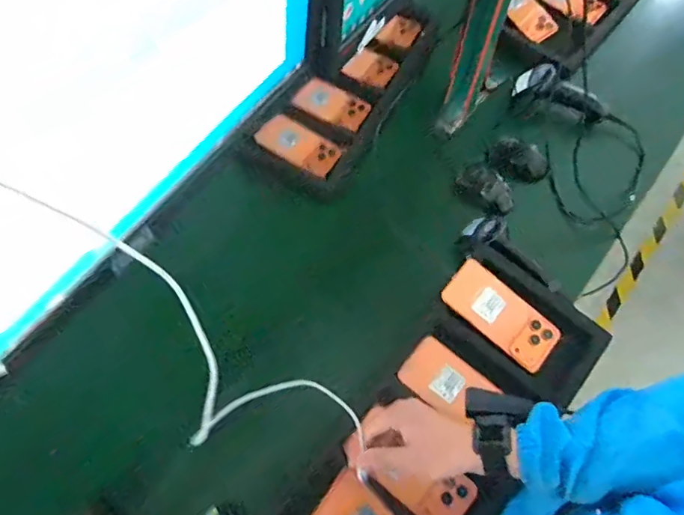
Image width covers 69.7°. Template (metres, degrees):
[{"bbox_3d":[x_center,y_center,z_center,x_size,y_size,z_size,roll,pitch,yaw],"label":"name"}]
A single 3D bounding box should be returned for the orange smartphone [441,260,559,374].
[{"bbox_3d":[0.223,0.078,0.686,0.163,0.014,0.077,42,81,7],"label":"orange smartphone"}]

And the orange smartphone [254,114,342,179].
[{"bbox_3d":[-0.080,-0.214,0.932,0.152,0.014,0.074,30,72,0],"label":"orange smartphone"}]

